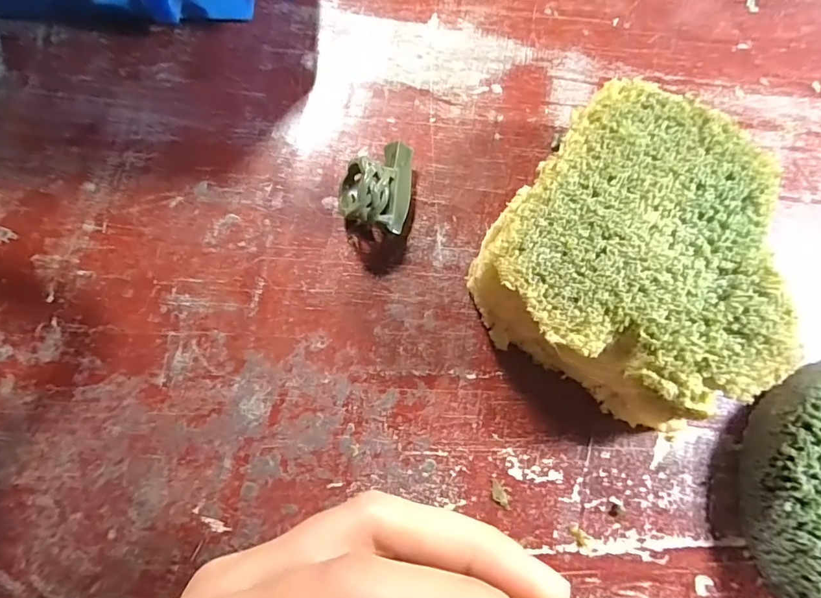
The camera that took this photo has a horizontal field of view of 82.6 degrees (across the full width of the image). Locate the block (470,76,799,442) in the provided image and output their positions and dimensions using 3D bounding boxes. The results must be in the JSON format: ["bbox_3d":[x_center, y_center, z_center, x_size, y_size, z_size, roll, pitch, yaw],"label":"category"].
[{"bbox_3d":[0.083,-0.015,0.172,0.096,0.042,0.106,34,79,7],"label":"block"}]

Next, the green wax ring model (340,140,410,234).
[{"bbox_3d":[-0.012,-0.047,0.185,0.024,0.029,0.037,8,76,1],"label":"green wax ring model"}]

